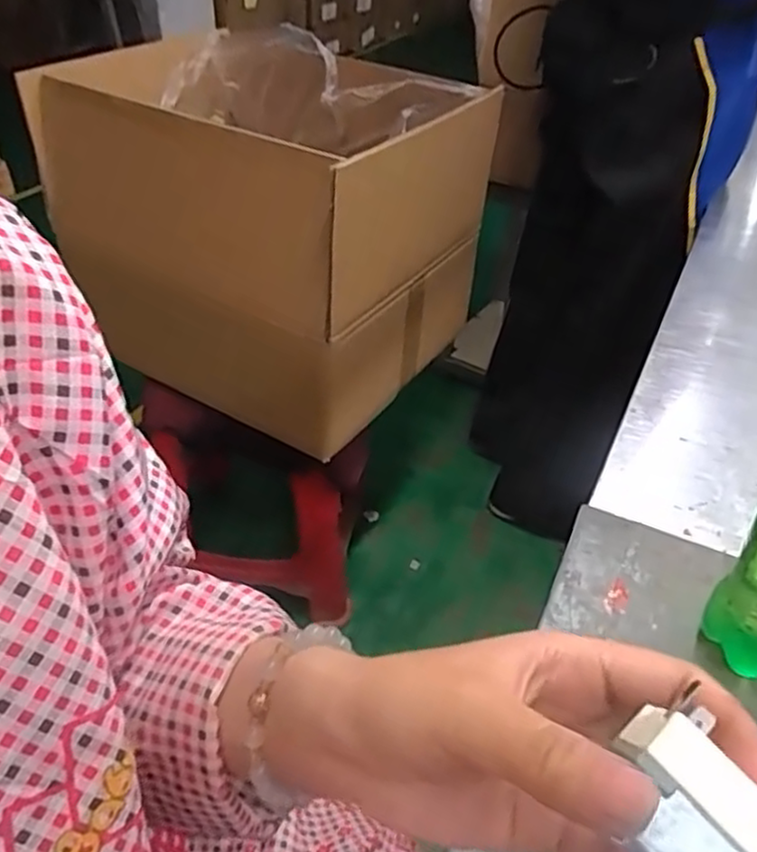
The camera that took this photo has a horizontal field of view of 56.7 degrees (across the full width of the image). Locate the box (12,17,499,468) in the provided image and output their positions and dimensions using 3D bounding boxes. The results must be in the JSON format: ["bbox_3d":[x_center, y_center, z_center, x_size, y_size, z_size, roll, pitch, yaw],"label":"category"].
[{"bbox_3d":[-0.165,-0.287,0.998,0.517,0.368,0.401,21,44,22],"label":"box"}]

